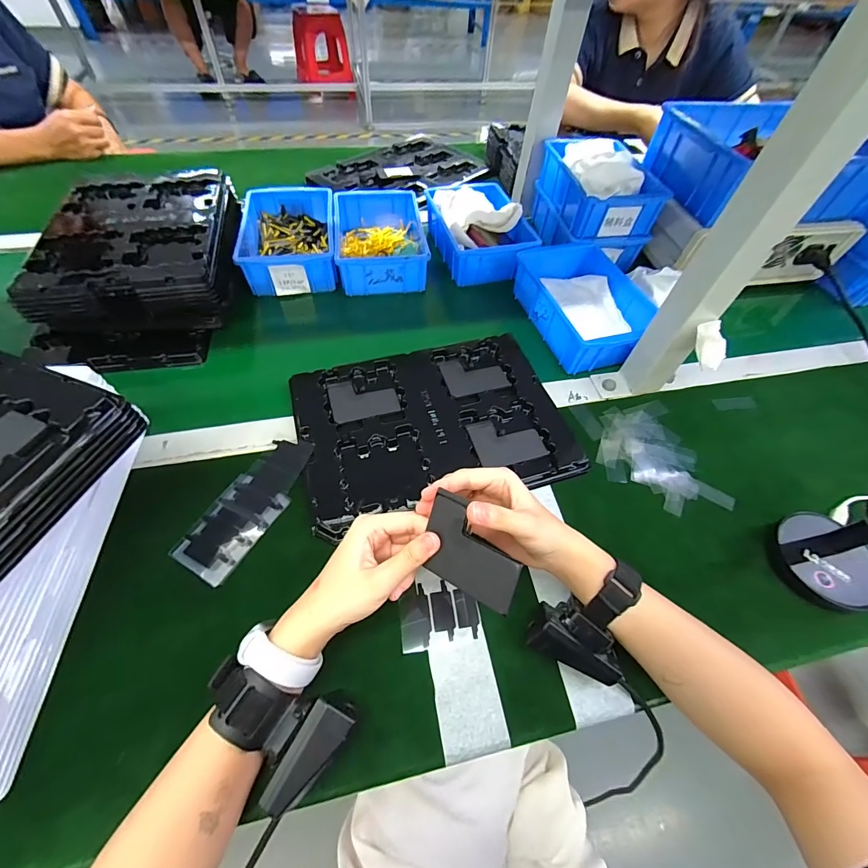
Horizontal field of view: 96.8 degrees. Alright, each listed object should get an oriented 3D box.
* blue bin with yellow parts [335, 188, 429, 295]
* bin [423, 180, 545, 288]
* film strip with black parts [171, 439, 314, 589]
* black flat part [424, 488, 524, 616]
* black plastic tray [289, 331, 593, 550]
[{"bbox_3d":[-0.089,-0.315,0.623,0.135,0.058,0.204,-7,57,-9],"label":"blue bin with yellow parts"},{"bbox_3d":[0.075,-0.338,0.642,0.136,0.068,0.218,-12,58,-12],"label":"bin"},{"bbox_3d":[-0.186,0.069,0.394,0.062,0.009,0.154,26,59,13],"label":"film strip with black parts"},{"bbox_3d":[0.025,0.081,0.271,0.078,0.004,0.058,19,92,38],"label":"black flat part"},{"bbox_3d":[-0.001,-0.014,0.449,0.295,0.022,0.210,-14,58,-12],"label":"black plastic tray"}]

